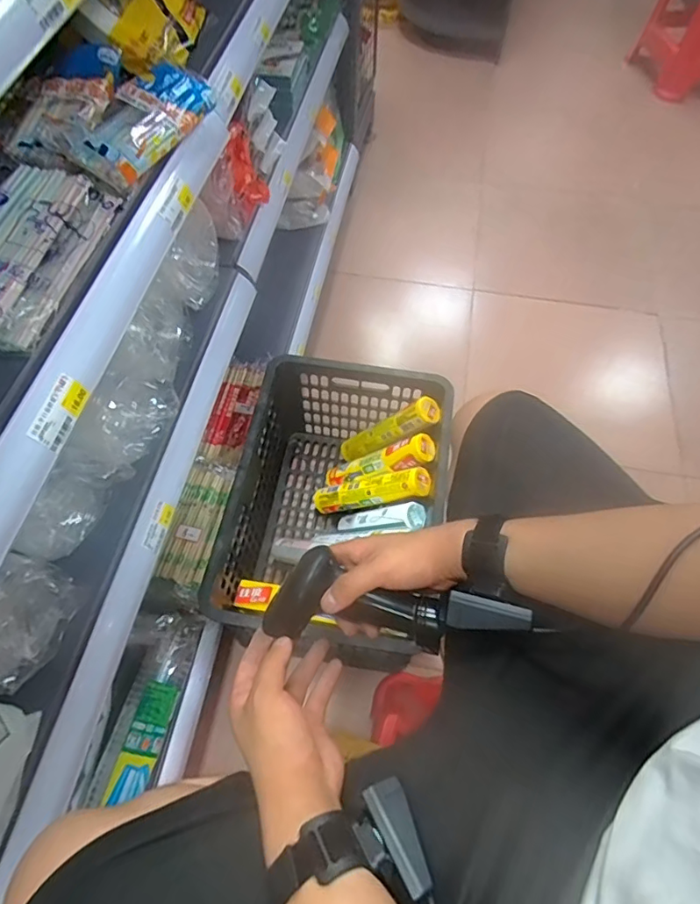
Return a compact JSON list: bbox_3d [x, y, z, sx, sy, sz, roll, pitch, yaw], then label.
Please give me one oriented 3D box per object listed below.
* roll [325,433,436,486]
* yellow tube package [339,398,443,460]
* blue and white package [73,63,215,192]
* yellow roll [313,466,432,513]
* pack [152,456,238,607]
[{"bbox_3d":[0.043,0.023,1.014,0.260,0.039,0.053,-19,50,40],"label":"roll"},{"bbox_3d":[0.066,-0.035,1.040,0.049,0.252,0.046,26,55,-31],"label":"yellow tube package"},{"bbox_3d":[-0.198,-0.325,0.513,0.058,0.035,0.183,17,62,9],"label":"blue and white package"},{"bbox_3d":[0.030,0.072,0.996,0.264,0.036,0.053,-15,52,38],"label":"yellow roll"},{"bbox_3d":[-0.247,0.116,0.855,0.077,0.049,0.235,8,61,4],"label":"pack"}]

